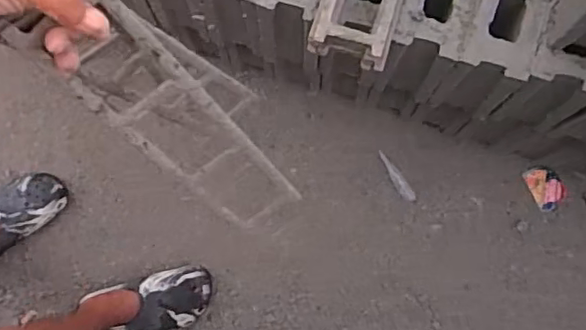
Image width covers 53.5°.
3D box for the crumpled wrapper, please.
[{"bbox_3d":[0.532,0.047,1.220,0.071,0.013,0.089,-23,78,-4],"label":"crumpled wrapper"}]

